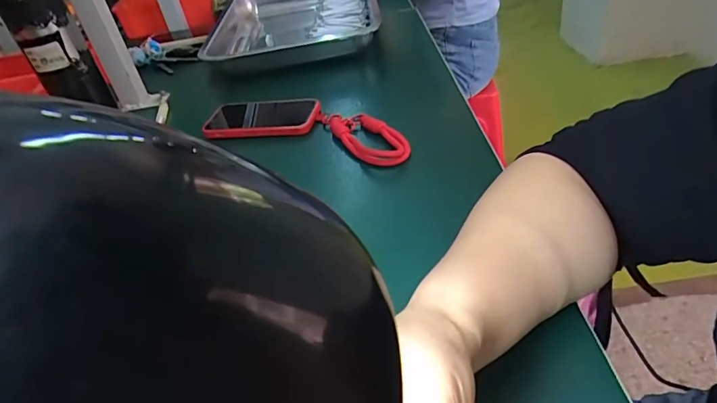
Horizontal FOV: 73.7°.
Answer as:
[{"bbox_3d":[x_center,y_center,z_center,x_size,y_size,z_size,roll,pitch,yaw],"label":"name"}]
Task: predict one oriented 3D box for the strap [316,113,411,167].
[{"bbox_3d":[0.004,-0.073,0.503,0.046,0.018,0.141,-25,40,-17],"label":"strap"}]

